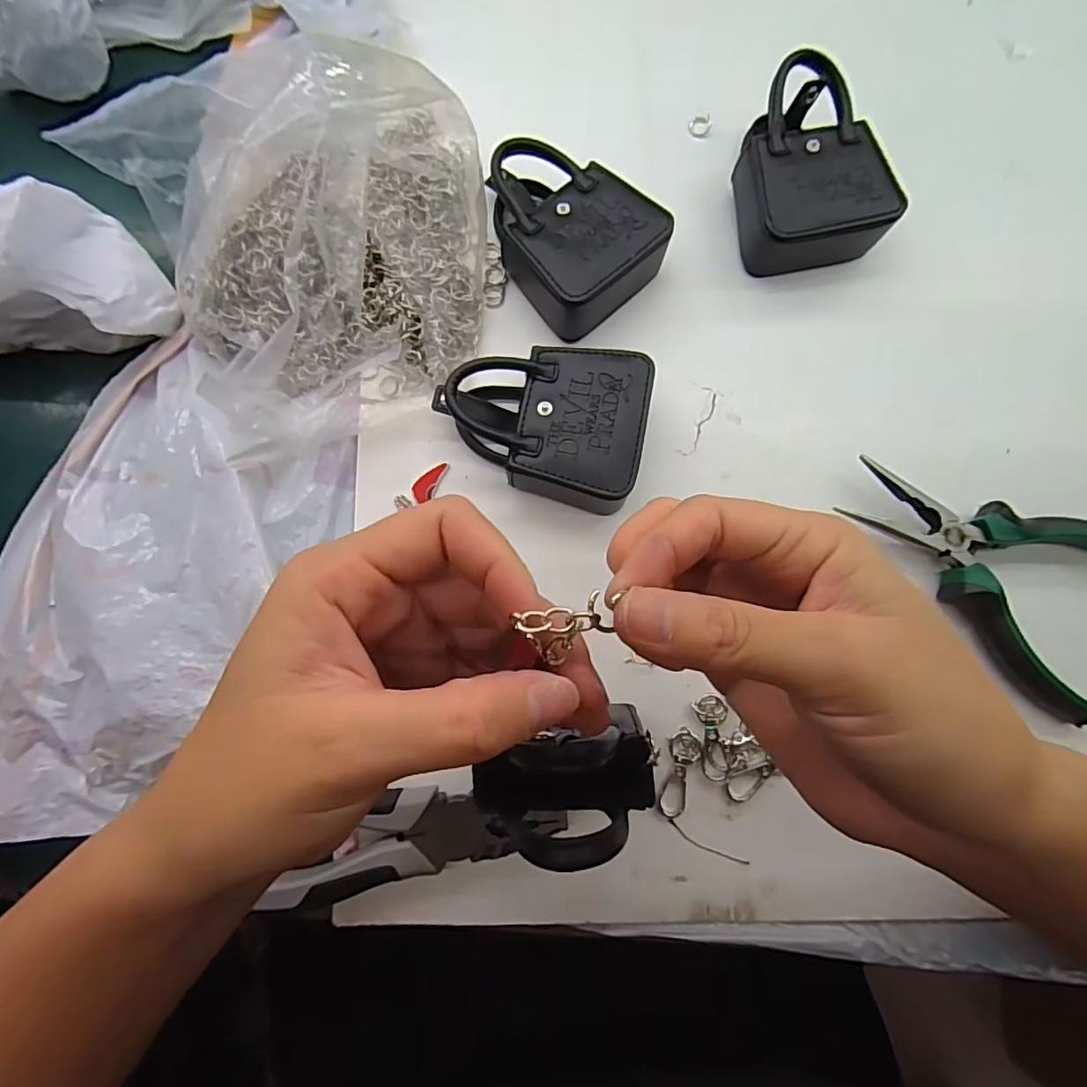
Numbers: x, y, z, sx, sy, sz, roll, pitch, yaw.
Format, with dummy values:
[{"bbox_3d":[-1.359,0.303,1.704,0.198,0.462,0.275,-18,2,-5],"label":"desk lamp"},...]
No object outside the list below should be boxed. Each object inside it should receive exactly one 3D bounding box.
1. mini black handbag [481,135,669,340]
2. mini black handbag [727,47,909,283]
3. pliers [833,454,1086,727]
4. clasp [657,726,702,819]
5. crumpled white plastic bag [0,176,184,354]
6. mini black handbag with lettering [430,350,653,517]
[{"bbox_3d":[0.009,-0.170,0.295,0.078,0.034,0.099,-43,84,-8],"label":"mini black handbag"},{"bbox_3d":[0.143,-0.201,0.300,0.074,0.047,0.100,-14,81,-4],"label":"mini black handbag"},{"bbox_3d":[0.223,0.011,0.275,0.147,0.026,0.091,34,81,4],"label":"pliers"},{"bbox_3d":[0.066,0.112,0.264,0.015,0.004,0.041,20,81,2],"label":"clasp"},{"bbox_3d":[-0.272,-0.139,0.262,0.142,0.061,0.067,-2,81,-2],"label":"crumpled white plastic bag"},{"bbox_3d":[0.000,-0.060,0.277,0.097,0.039,0.078,12,81,0],"label":"mini black handbag with lettering"}]

